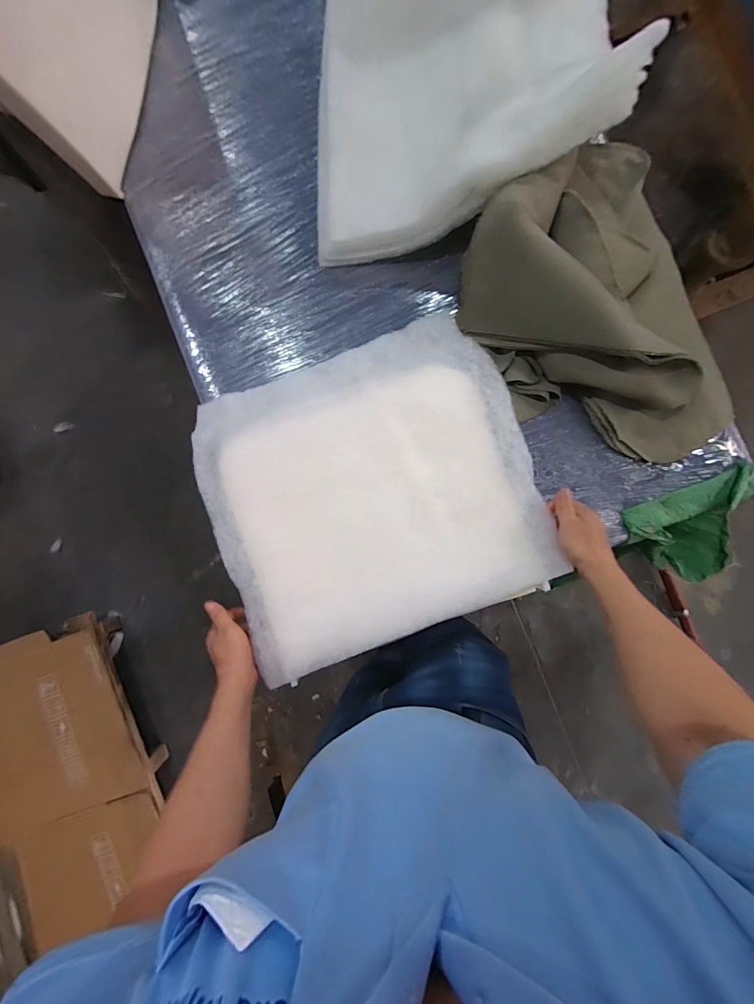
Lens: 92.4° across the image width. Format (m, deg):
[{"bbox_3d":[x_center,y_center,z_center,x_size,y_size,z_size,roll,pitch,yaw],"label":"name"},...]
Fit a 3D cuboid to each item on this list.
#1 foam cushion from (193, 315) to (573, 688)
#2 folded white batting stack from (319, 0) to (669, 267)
[{"bbox_3d":[-0.016,-0.020,0.619,0.513,0.059,0.491,-21,88,1],"label":"foam cushion"},{"bbox_3d":[0.133,-0.722,0.576,0.492,0.161,0.551,2,86,6],"label":"folded white batting stack"}]

